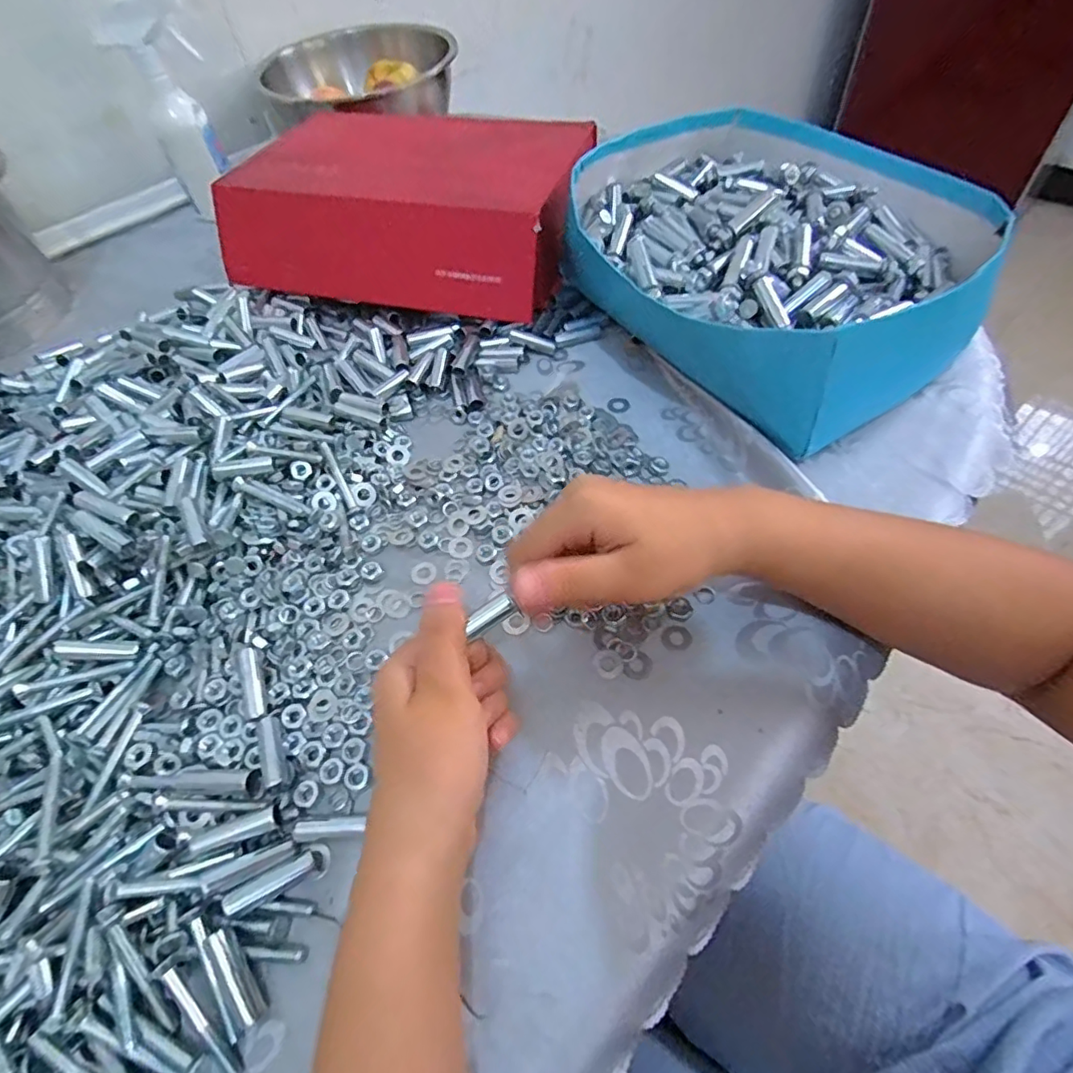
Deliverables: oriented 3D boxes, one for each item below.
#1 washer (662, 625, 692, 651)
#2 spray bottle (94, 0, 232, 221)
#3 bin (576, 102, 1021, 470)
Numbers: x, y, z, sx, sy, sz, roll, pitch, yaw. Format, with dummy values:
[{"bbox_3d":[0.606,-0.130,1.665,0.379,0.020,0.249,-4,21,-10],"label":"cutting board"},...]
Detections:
[{"bbox_3d":[0.080,0.058,0.324,0.016,0.004,0.015,-3,55,4],"label":"washer"},{"bbox_3d":[-0.373,-0.455,0.592,0.074,0.167,0.060,-17,51,-8],"label":"spray bottle"},{"bbox_3d":[0.173,-0.212,0.441,0.268,0.095,0.290,-3,55,4],"label":"bin"}]

